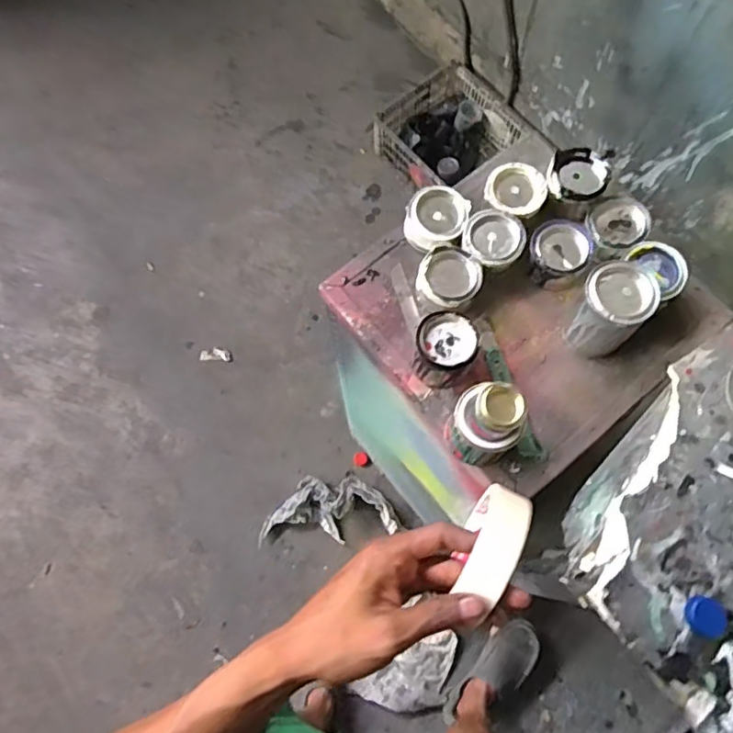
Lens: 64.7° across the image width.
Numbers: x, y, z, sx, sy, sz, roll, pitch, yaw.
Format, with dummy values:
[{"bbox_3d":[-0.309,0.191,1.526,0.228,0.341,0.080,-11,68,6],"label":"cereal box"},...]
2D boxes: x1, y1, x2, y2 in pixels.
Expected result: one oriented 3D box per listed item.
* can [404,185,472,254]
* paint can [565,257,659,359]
[{"bbox_3d":[0.087,-0.181,0.726,0.074,0.054,0.070,0,72,1],"label":"can"},{"bbox_3d":[0.268,-0.060,0.646,0.073,0.097,0.071,0,72,1],"label":"paint can"}]

